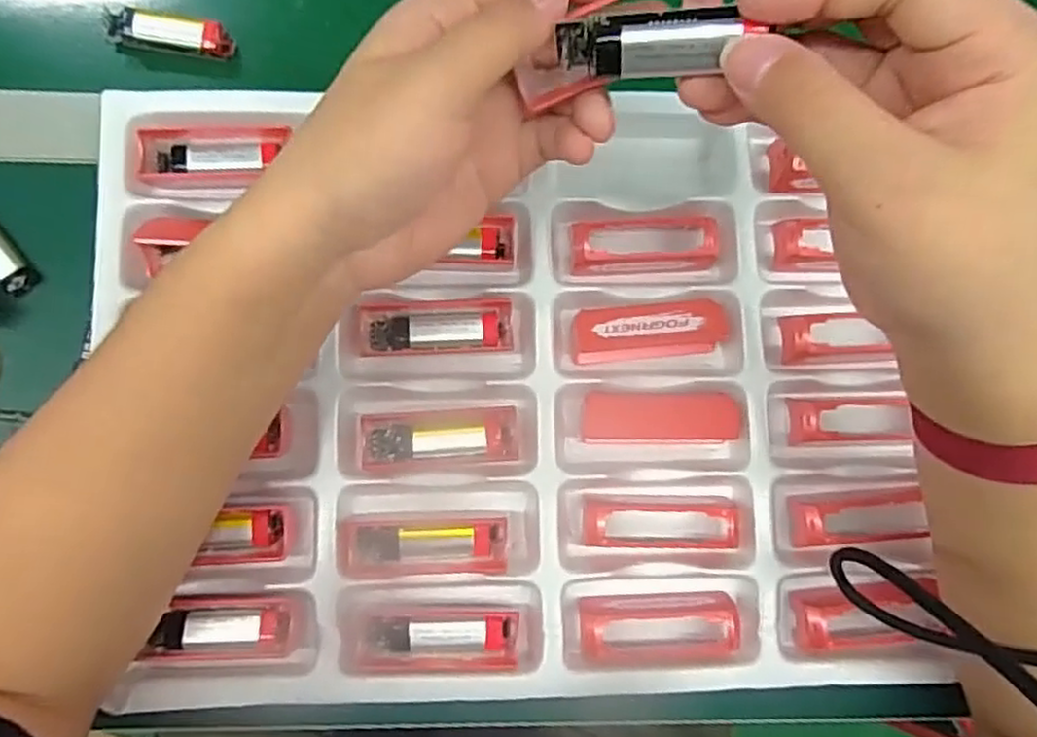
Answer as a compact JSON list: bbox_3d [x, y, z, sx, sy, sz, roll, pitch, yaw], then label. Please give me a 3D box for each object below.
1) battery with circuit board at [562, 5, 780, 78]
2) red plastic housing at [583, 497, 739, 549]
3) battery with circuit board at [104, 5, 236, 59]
[{"bbox_3d":[0.041,-0.105,0.228,0.058,0.011,0.020,4,82,17],"label":"battery with circuit board"},{"bbox_3d":[0.074,0.081,0.374,0.078,0.022,0.026,-2,83,9],"label":"red plastic housing"},{"bbox_3d":[-0.198,-0.192,0.407,0.070,0.022,0.021,11,82,-3],"label":"battery with circuit board"}]

